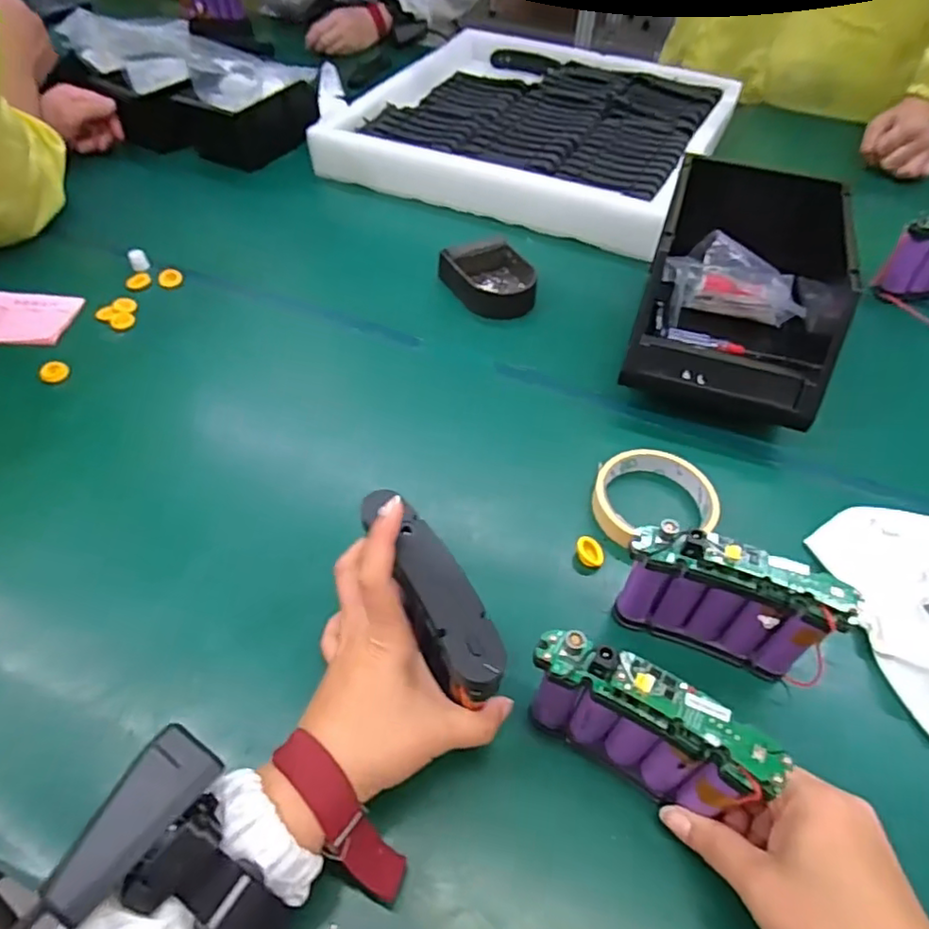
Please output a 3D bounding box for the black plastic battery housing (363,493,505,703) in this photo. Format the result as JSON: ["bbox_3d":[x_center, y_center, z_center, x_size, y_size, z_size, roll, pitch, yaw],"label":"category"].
[{"bbox_3d":[-0.018,0.068,0.329,0.030,0.042,0.122,-21,57,-18],"label":"black plastic battery housing"}]

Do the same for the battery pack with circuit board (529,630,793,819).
[{"bbox_3d":[0.088,0.134,0.315,0.112,0.092,0.024,25,53,20],"label":"battery pack with circuit board"}]

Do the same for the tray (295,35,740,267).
[{"bbox_3d":[0.114,-0.486,0.882,0.467,0.069,0.502,20,51,17],"label":"tray"}]

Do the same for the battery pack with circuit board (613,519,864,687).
[{"bbox_3d":[0.156,0.083,0.364,0.121,0.094,0.024,19,52,14],"label":"battery pack with circuit board"}]

